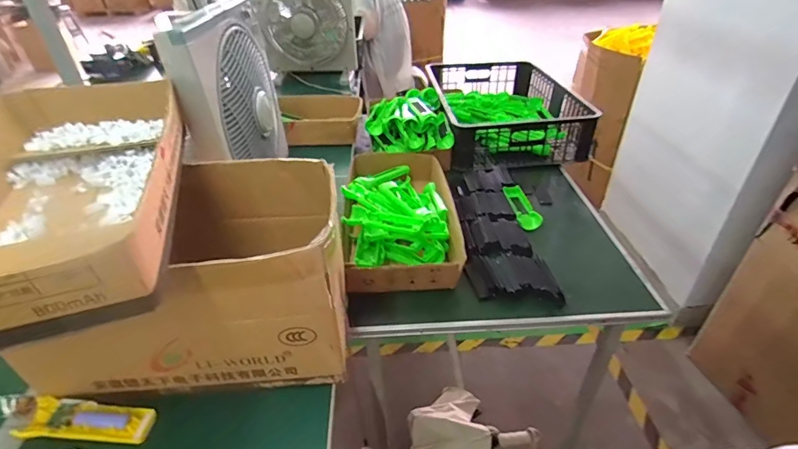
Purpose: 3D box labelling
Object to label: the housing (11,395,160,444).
[{"bbox_3d":[-0.405,0.254,0.546,0.162,0.025,0.051,1,36,3],"label":"housing"}]

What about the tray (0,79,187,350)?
[{"bbox_3d":[-0.383,-0.052,0.486,0.221,0.084,0.439,-12,37,-14],"label":"tray"}]

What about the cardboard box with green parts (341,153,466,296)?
[{"bbox_3d":[0.001,-0.047,0.963,0.235,0.088,0.498,-4,36,-2],"label":"cardboard box with green parts"}]

